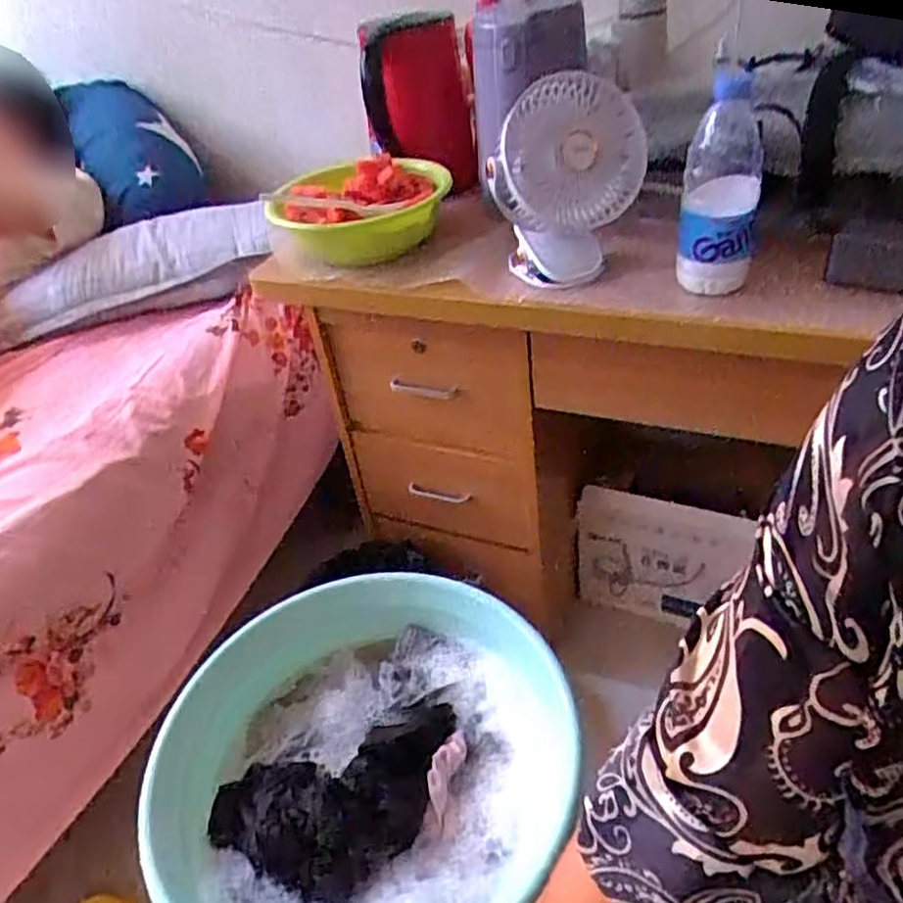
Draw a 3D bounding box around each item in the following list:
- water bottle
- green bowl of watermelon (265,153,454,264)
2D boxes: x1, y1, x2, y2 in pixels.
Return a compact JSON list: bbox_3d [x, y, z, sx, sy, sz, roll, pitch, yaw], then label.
[{"bbox_3d":[0.279,-0.274,0.735,0.074,0.198,0.087,8,40,19],"label":"water bottle"},{"bbox_3d":[-0.125,-0.351,1.023,0.232,0.078,0.272,-5,37,2],"label":"green bowl of watermelon"}]

